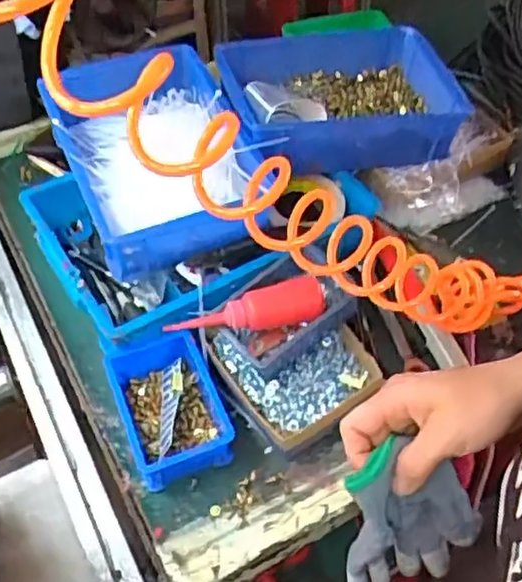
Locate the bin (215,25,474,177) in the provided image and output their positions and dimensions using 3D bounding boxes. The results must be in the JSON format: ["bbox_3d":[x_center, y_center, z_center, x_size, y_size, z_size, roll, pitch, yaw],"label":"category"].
[{"bbox_3d":[0.103,-0.254,0.875,0.295,0.093,0.216,-10,50,-8],"label":"bin"}]

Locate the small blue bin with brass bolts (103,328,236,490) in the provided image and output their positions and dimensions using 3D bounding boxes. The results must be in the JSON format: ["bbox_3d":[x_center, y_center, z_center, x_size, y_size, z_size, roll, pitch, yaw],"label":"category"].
[{"bbox_3d":[-0.097,0.122,0.694,0.102,0.054,0.155,-18,52,-15],"label":"small blue bin with brass bolts"}]

